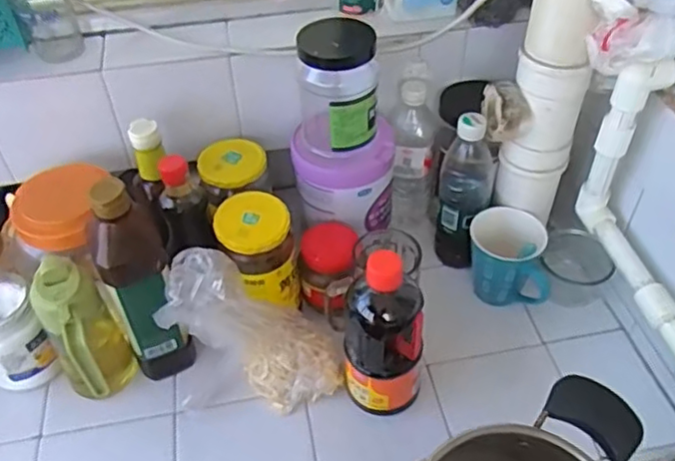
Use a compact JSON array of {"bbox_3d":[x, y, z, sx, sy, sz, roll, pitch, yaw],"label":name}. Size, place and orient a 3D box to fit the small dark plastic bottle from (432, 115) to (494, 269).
[{"bbox_3d":[0.159,-0.038,0.797,0.066,0.220,0.071,8,46,10],"label":"small dark plastic bottle"}]

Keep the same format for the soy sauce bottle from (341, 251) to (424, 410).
[{"bbox_3d":[0.050,0.113,0.664,0.087,0.211,0.074,-11,46,-9],"label":"soy sauce bottle"}]

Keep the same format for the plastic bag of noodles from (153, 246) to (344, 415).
[{"bbox_3d":[-0.094,0.097,0.689,0.180,0.205,0.108,-10,46,-8],"label":"plastic bag of noodles"}]

